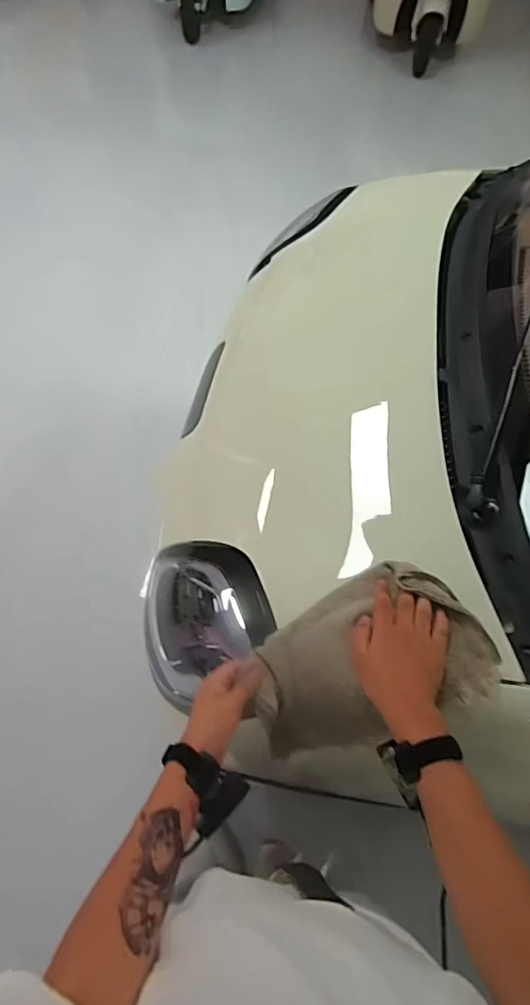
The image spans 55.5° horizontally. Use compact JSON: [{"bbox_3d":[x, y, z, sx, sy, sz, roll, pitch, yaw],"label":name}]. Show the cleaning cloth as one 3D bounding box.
[{"bbox_3d":[0.115,0.198,0.624,0.292,0.062,0.178,-28,73,4],"label":"cleaning cloth"}]

